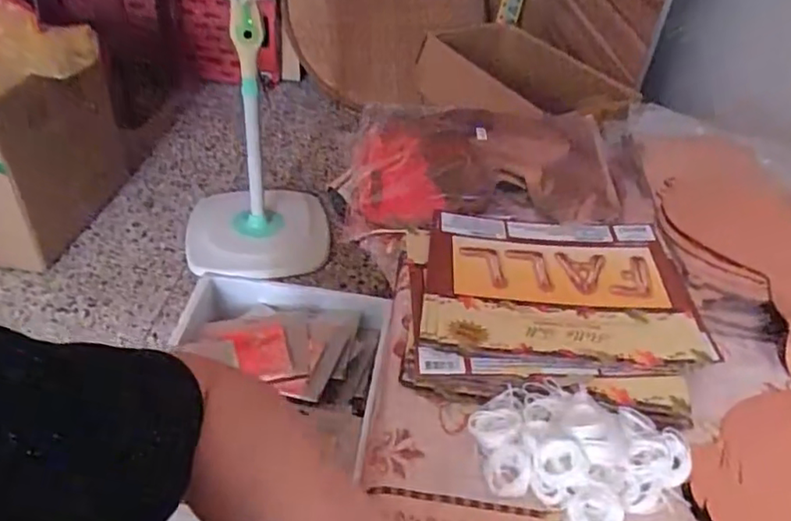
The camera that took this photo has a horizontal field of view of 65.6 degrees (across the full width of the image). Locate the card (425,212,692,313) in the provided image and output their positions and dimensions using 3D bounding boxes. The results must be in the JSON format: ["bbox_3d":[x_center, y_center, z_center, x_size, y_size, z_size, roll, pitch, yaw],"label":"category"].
[{"bbox_3d":[0.136,0.001,0.522,0.211,0.016,0.111,7,40,1],"label":"card"}]

